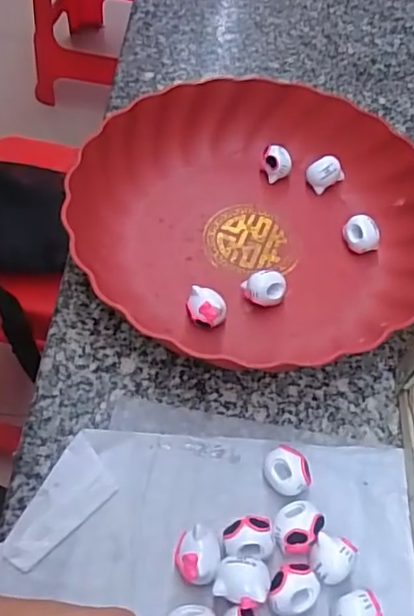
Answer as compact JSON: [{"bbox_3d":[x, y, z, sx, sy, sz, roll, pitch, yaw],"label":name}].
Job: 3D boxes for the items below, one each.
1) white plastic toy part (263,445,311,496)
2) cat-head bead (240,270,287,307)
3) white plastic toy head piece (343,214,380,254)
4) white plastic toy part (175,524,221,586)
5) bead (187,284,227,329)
[{"bbox_3d":[0.043,0.088,0.312,0.025,0.019,0.021,37,61,19],"label":"white plastic toy part"},{"bbox_3d":[0.037,-0.011,0.379,0.026,0.024,0.018,-6,57,-8],"label":"cat-head bead"},{"bbox_3d":[0.107,-0.050,0.407,0.022,0.024,0.019,-6,57,-9],"label":"white plastic toy head piece"},{"bbox_3d":[-0.005,0.122,0.286,0.021,0.018,0.024,2,56,-3],"label":"white plastic toy part"},{"bbox_3d":[0.000,0.001,0.369,0.025,0.020,0.020,11,56,3],"label":"bead"}]

